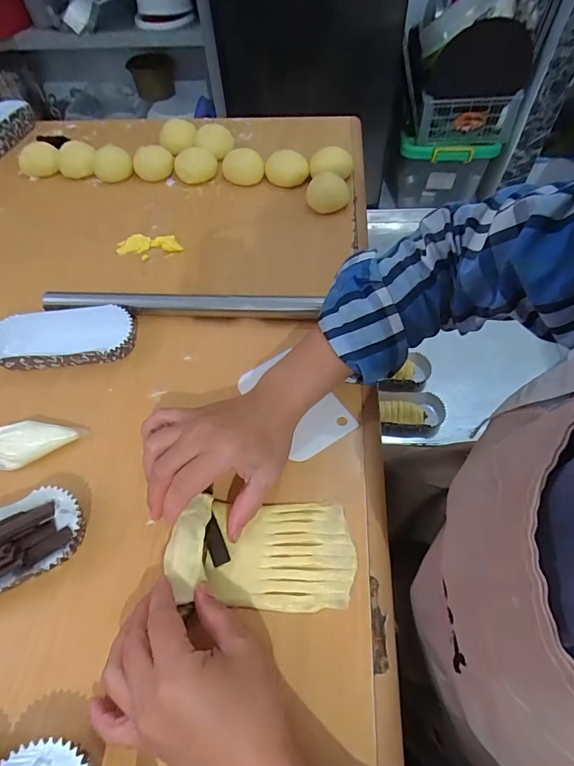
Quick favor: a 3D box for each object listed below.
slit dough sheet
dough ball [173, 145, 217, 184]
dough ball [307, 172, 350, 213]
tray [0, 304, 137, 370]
[{"bbox_3d":[-0.018,0.128,0.309,0.136,0.031,0.077,-1,58,2],"label":"slit dough sheet"},{"bbox_3d":[-0.133,-0.319,0.591,0.062,0.032,0.052,-12,58,-5],"label":"dough ball"},{"bbox_3d":[0.055,-0.255,0.544,0.054,0.032,0.045,1,58,3],"label":"dough ball"},{"bbox_3d":[-0.237,-0.046,0.426,0.147,0.029,0.062,-7,58,-2],"label":"tray"}]

